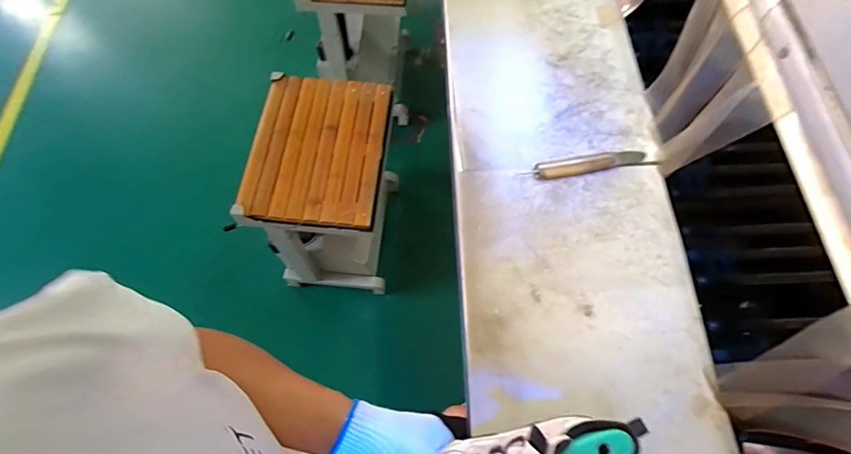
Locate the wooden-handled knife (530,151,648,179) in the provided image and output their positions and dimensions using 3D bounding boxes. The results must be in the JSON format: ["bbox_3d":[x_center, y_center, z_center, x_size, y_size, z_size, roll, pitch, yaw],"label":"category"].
[{"bbox_3d":[0.241,-0.095,0.637,0.168,0.017,0.032,-9,66,-4],"label":"wooden-handled knife"}]

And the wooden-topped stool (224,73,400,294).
[{"bbox_3d":[-0.231,-0.088,1.158,0.277,0.464,0.378,6,66,3],"label":"wooden-topped stool"}]

